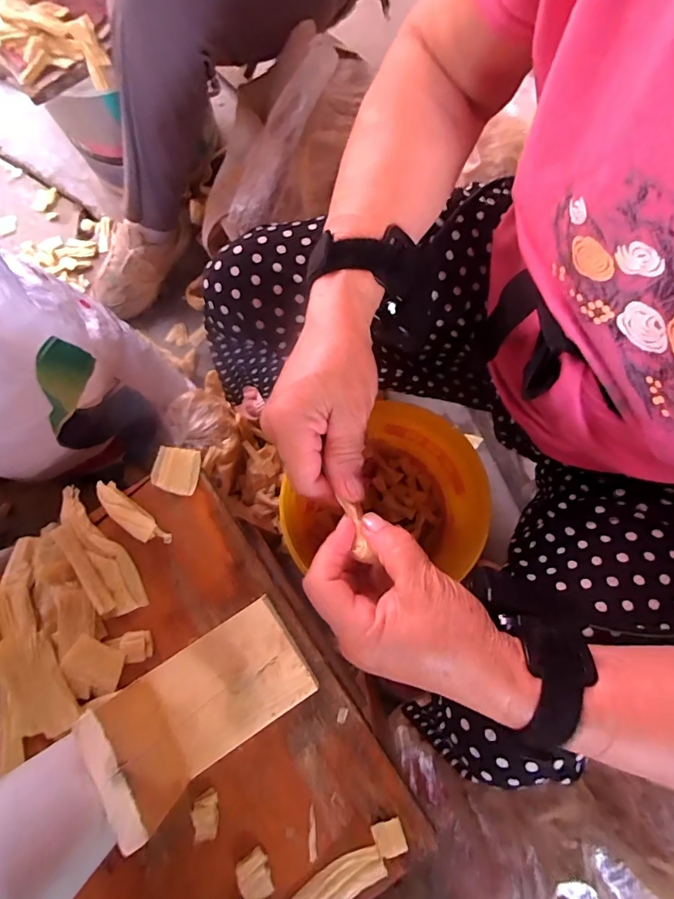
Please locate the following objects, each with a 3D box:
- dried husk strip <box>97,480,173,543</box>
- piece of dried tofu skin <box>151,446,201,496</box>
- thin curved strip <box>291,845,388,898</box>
[{"bbox_3d":[-0.164,0.053,0.366,0.071,0.004,0.021,43,67,1],"label":"dried husk strip"},{"bbox_3d":[-0.131,0.017,0.377,0.037,0.007,0.037,7,79,2],"label":"piece of dried tofu skin"},{"bbox_3d":[-0.001,0.298,0.312,0.074,0.005,0.023,-31,80,-5],"label":"thin curved strip"}]

